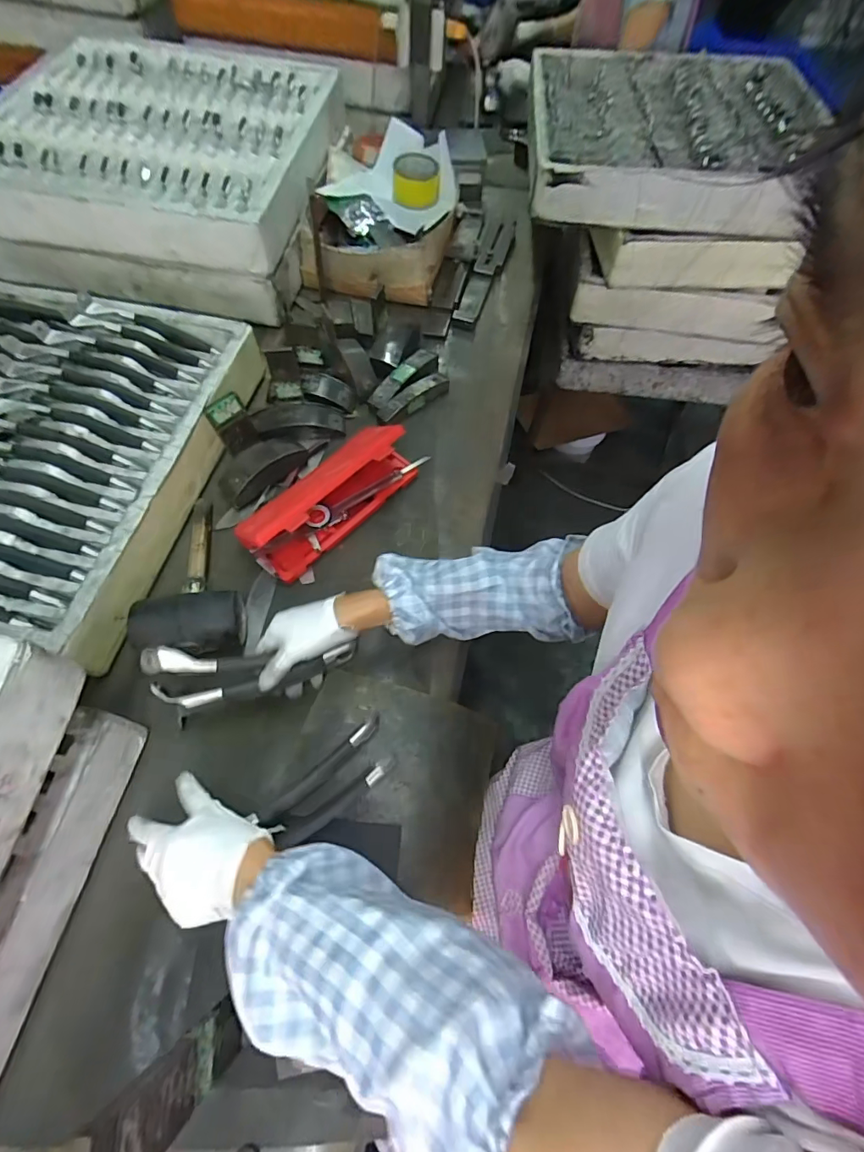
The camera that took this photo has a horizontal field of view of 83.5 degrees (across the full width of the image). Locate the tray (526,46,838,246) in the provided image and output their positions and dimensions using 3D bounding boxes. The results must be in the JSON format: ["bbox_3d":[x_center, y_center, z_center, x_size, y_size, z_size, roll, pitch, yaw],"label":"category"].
[{"bbox_3d":[0.483,-0.933,0.989,0.548,0.077,0.699,5,62,1],"label":"tray"}]

